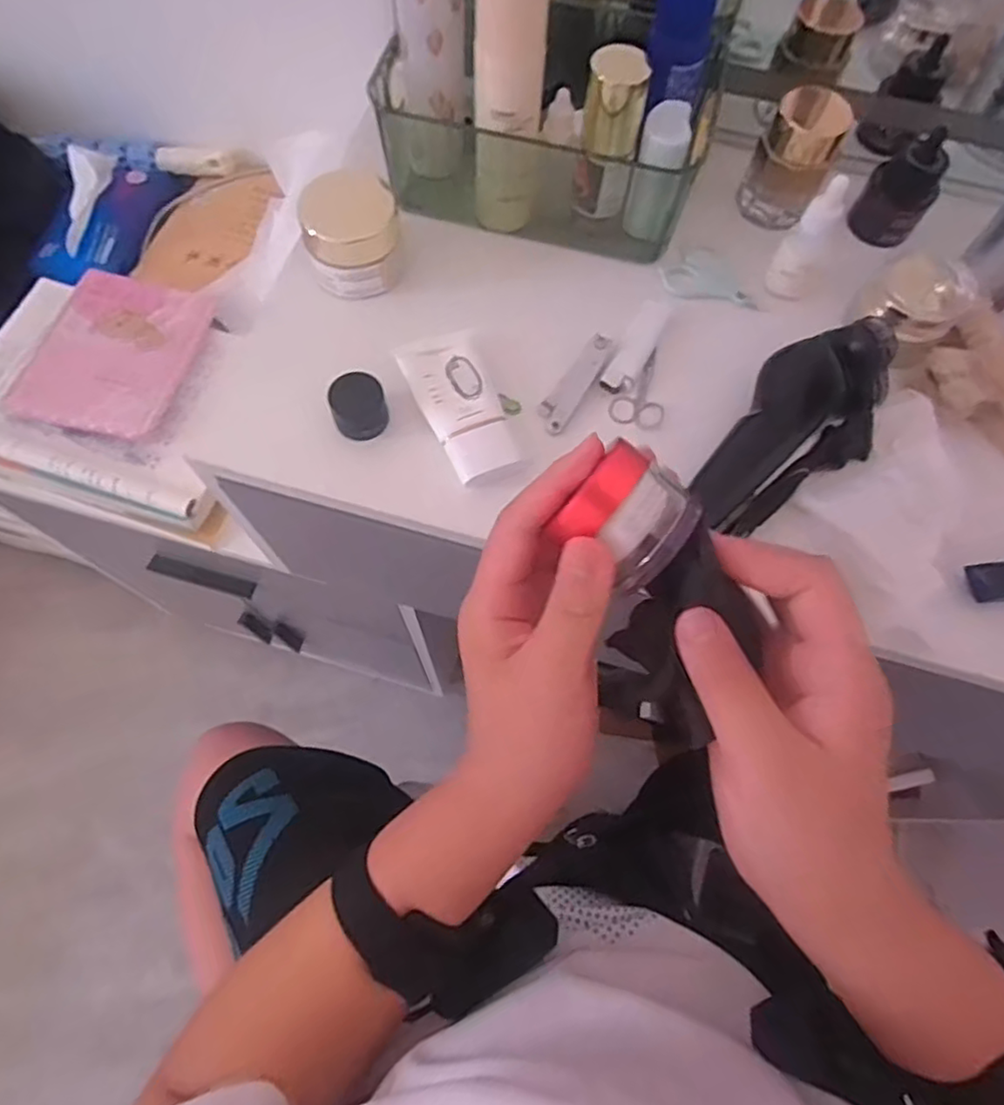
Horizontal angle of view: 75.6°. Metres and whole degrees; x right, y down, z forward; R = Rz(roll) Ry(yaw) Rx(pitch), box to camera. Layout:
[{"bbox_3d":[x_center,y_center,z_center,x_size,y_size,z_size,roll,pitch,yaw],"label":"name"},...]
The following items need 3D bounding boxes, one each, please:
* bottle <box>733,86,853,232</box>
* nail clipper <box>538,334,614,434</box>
[{"bbox_3d":[0.204,-0.276,0.457,0.050,0.071,0.043,25,70,9],"label":"bottle"},{"bbox_3d":[0.047,-0.111,0.418,0.020,0.010,0.076,29,71,10],"label":"nail clipper"}]

